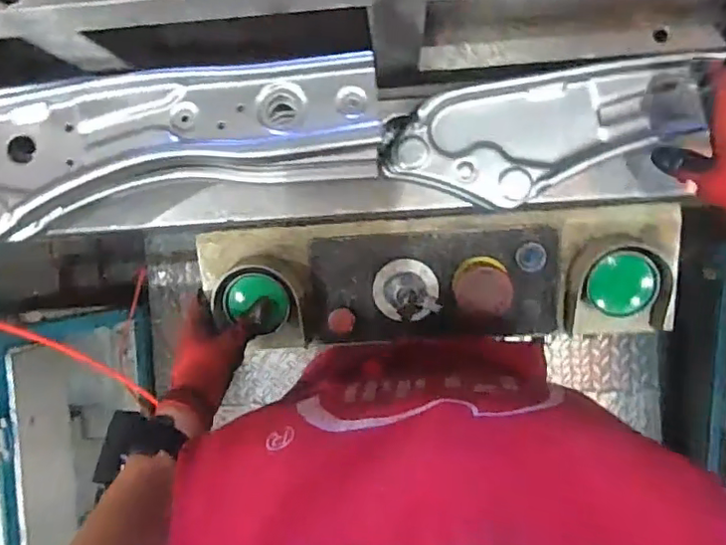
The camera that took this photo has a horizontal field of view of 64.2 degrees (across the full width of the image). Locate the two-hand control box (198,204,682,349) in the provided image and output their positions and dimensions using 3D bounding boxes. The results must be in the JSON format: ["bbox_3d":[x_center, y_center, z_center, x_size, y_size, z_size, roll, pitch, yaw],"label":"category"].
[{"bbox_3d":[0.071,0.006,0.609,0.481,0.071,0.133,-1,92,2],"label":"two-hand control box"}]

